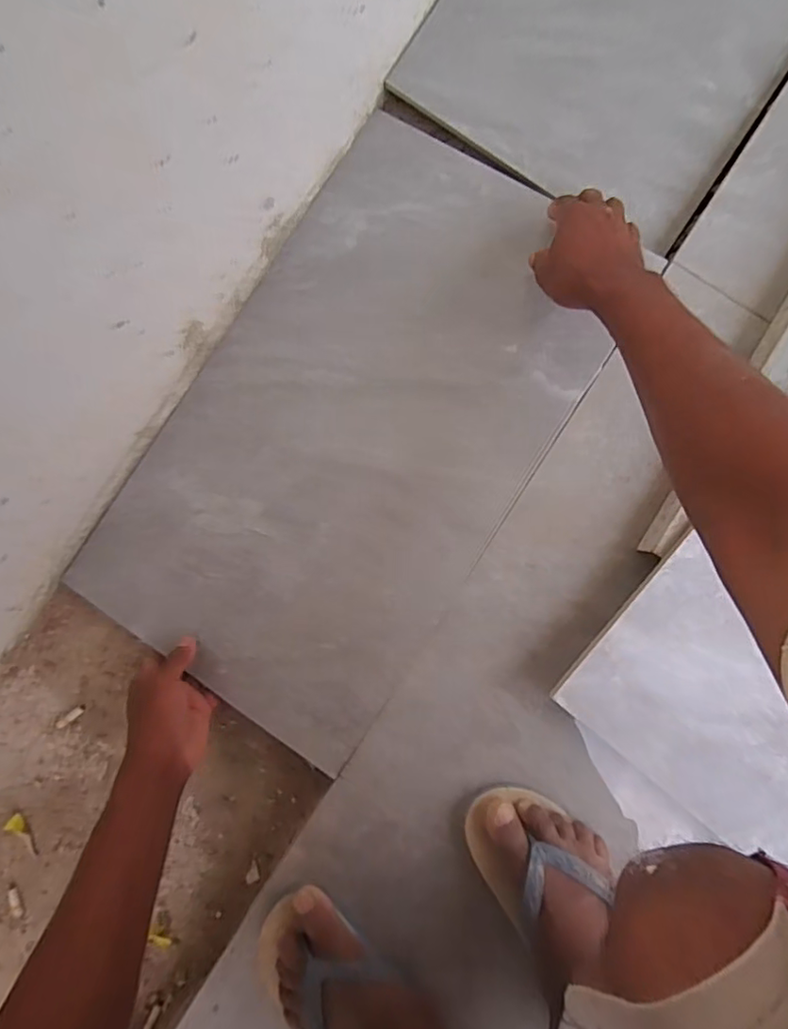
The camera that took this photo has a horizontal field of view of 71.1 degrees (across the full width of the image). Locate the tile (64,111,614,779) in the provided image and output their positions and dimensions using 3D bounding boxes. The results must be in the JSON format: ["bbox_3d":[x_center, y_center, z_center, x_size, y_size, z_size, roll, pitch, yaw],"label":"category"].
[{"bbox_3d":[-0.037,-0.084,0.549,0.338,0.020,0.576,33,89,8],"label":"tile"}]

